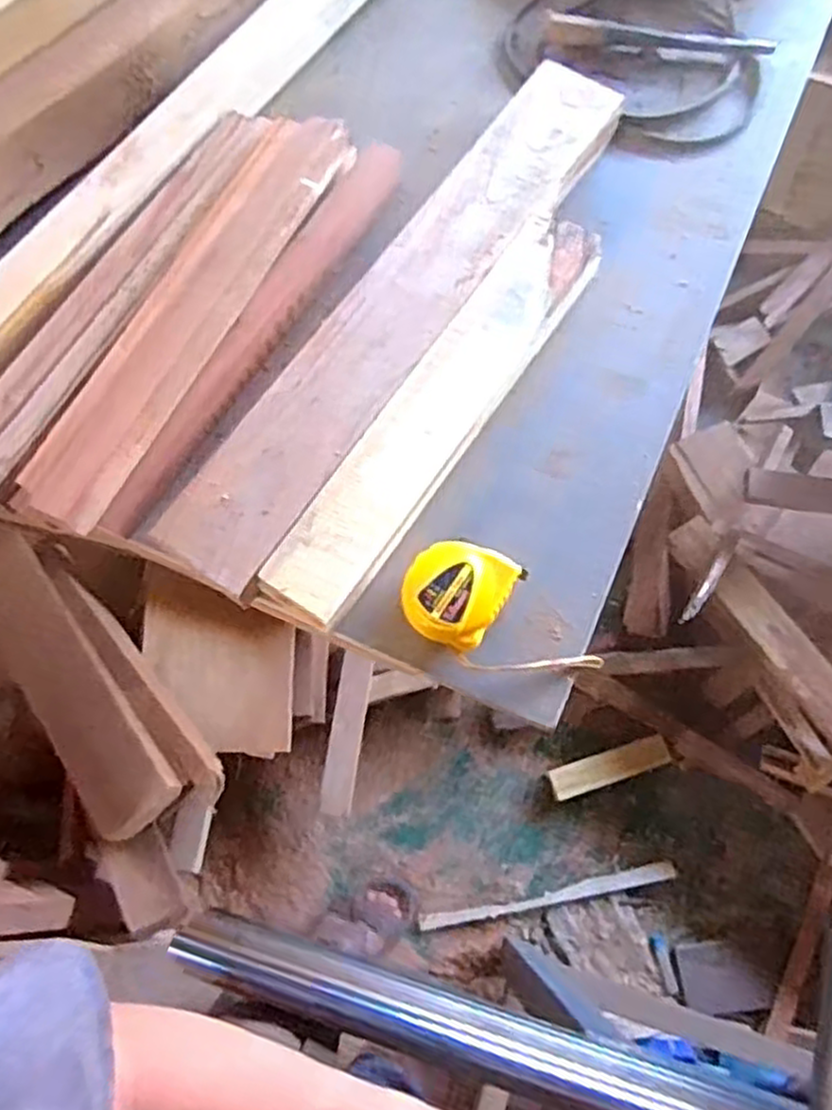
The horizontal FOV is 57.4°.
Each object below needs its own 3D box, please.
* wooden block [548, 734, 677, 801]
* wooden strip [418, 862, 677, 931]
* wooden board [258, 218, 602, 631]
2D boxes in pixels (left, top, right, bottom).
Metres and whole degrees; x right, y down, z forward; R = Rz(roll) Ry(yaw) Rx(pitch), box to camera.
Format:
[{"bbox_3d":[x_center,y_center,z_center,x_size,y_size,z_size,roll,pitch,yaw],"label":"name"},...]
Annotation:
[{"bbox_3d":[0.338,0.369,1.325,0.213,0.023,0.051,-18,71,-6],"label":"wooden block"},{"bbox_3d":[0.225,0.578,1.283,0.435,0.009,0.030,-9,75,-8],"label":"wooden strip"},{"bbox_3d":[0.021,-0.127,0.643,0.068,0.034,0.418,33,74,12],"label":"wooden board"}]

